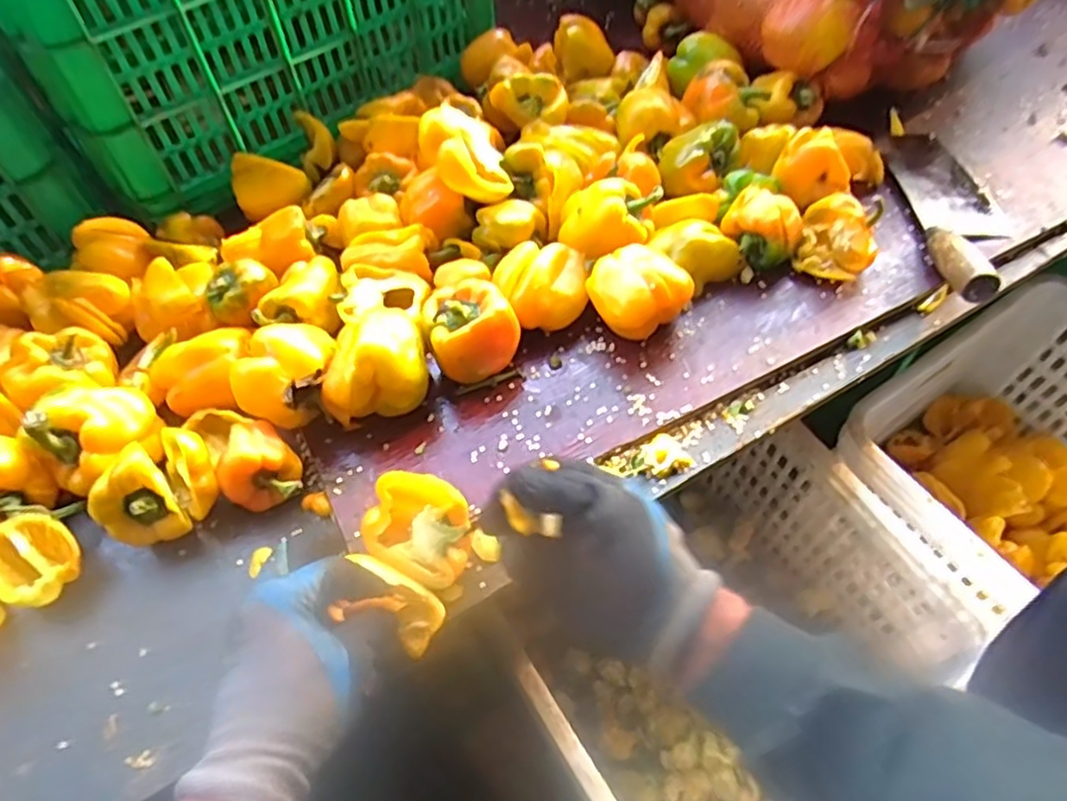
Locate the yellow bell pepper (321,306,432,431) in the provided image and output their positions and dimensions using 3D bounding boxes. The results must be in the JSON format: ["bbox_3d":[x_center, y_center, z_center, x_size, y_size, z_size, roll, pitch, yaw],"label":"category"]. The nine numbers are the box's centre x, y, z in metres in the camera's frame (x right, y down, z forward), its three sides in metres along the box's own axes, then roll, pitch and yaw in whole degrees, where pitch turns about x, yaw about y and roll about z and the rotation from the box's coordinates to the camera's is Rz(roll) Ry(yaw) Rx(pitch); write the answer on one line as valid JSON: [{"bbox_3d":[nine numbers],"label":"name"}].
[{"bbox_3d":[-0.132,-0.029,0.555,0.089,0.079,0.072,-11,58,-6],"label":"yellow bell pepper"}]

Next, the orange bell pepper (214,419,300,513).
[{"bbox_3d":[-0.214,0.049,0.524,0.055,0.052,0.059,0,58,1],"label":"orange bell pepper"}]

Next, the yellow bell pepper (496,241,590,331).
[{"bbox_3d":[0.007,-0.105,0.625,0.080,0.061,0.078,0,58,1],"label":"yellow bell pepper"}]

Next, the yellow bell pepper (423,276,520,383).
[{"bbox_3d":[-0.052,-0.060,0.581,0.074,0.070,0.067,-16,59,-9],"label":"yellow bell pepper"}]

